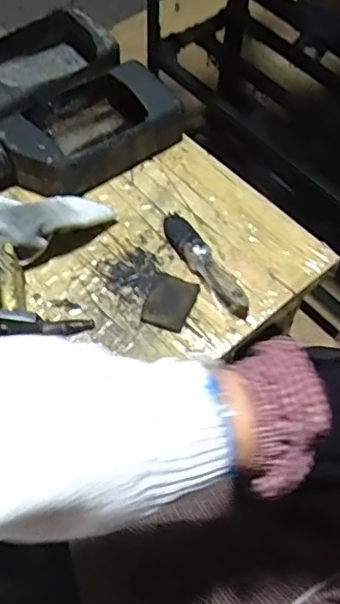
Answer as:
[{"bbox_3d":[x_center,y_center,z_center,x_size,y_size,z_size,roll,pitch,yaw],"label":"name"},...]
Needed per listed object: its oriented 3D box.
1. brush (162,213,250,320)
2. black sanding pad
[{"bbox_3d":[0.036,-0.045,0.599,0.030,0.030,0.148,-26,64,-16],"label":"brush"},{"bbox_3d":[0.000,-0.002,0.581,0.048,0.015,0.059,18,61,8],"label":"black sanding pad"}]

